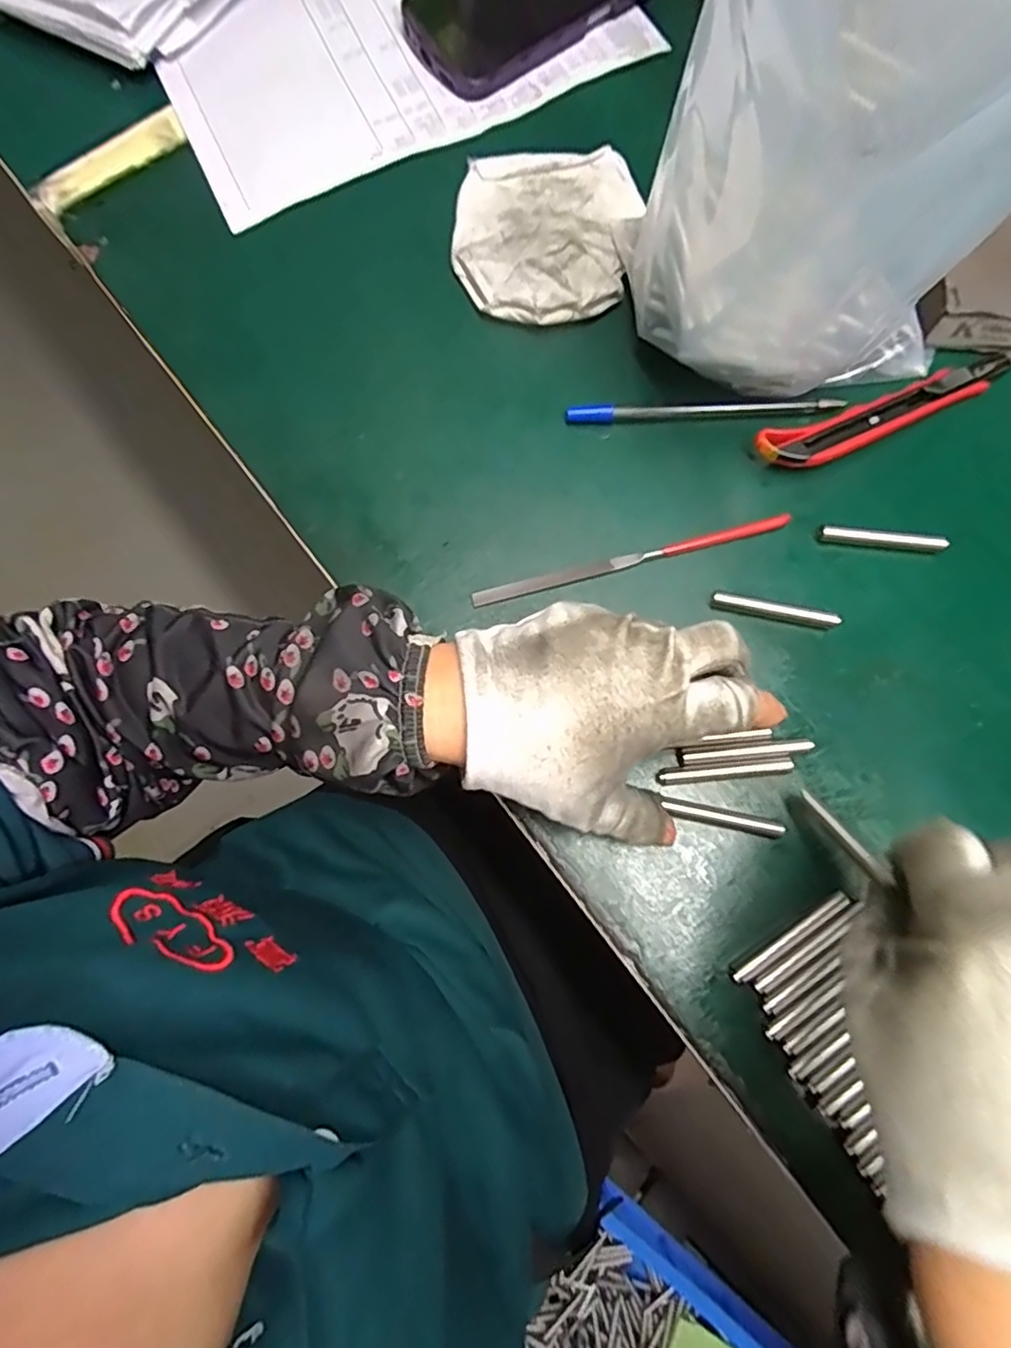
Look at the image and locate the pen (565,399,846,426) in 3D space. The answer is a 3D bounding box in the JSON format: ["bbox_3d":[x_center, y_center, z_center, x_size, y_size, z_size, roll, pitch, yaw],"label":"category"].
[{"bbox_3d":[0.103,-0.138,0.329,0.141,0.005,0.012,-4,76,1],"label":"pen"}]

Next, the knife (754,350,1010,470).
[{"bbox_3d":[0.197,-0.132,0.322,0.147,0.016,0.023,-21,76,-4],"label":"knife"}]

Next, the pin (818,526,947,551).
[{"bbox_3d":[0.184,-0.065,0.310,0.058,0.009,0.007,7,76,3],"label":"pin"}]

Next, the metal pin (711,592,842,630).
[{"bbox_3d":[0.128,-0.031,0.301,0.058,0.008,0.010,11,76,4],"label":"metal pin"}]

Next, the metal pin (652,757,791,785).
[{"bbox_3d":[0.098,0.044,0.283,0.058,0.006,0.007,-5,76,0],"label":"metal pin"}]

